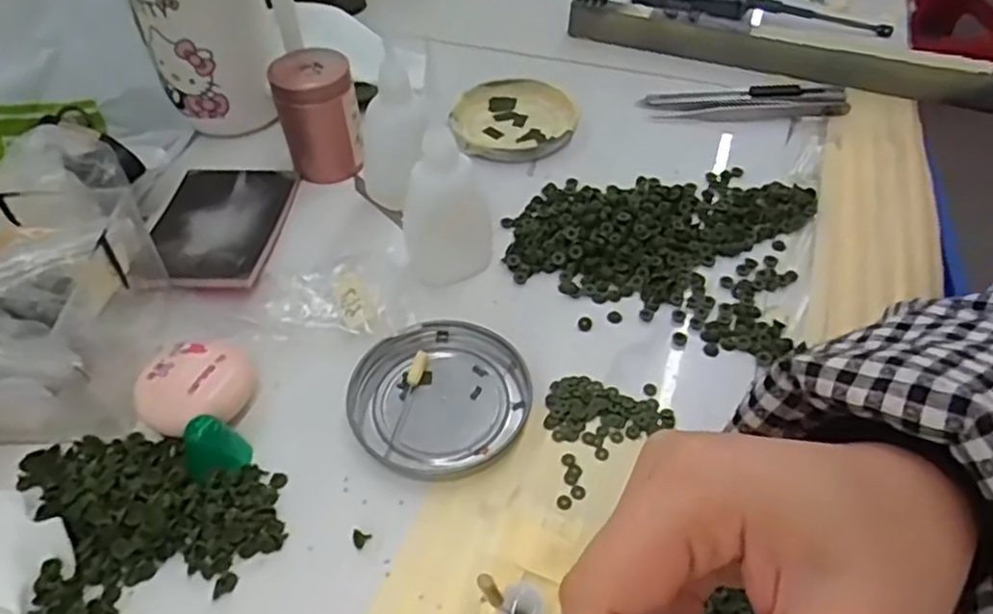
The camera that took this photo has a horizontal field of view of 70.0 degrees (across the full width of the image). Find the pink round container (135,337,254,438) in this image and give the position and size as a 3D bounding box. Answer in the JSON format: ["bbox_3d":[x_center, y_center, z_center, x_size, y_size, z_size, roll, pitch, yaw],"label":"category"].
[{"bbox_3d":[-0.131,0.035,0.309,0.046,0.019,0.040,-3,48,-2],"label":"pink round container"}]

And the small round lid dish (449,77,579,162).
[{"bbox_3d":[0.012,-0.122,0.457,0.076,0.007,0.078,-1,48,1],"label":"small round lid dish"}]

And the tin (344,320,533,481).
[{"bbox_3d":[-0.025,0.038,0.314,0.079,0.013,0.072,-1,48,1],"label":"tin"}]

